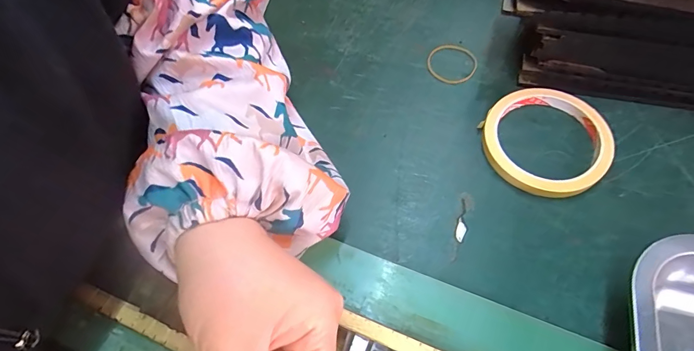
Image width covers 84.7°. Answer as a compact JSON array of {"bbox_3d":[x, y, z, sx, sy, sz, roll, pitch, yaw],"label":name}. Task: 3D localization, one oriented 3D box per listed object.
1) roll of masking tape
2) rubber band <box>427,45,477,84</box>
[{"bbox_3d":[0.155,-0.028,0.298,0.091,0.014,0.091,-2,61,3],"label":"roll of masking tape"},{"bbox_3d":[0.095,-0.103,0.345,0.043,0.004,0.044,-2,61,3],"label":"rubber band"}]

